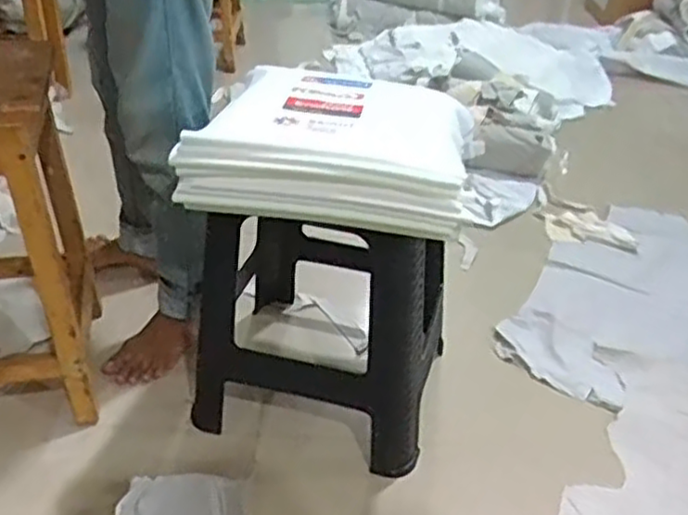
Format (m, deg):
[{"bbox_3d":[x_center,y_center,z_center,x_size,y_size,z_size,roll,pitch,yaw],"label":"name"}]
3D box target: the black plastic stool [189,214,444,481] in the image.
[{"bbox_3d":[-0.026,0.049,1.168,0.363,0.412,0.342,11,35,11],"label":"black plastic stool"}]

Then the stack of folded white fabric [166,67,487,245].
[{"bbox_3d":[-0.007,-0.154,0.991,0.350,0.095,0.301,10,34,10],"label":"stack of folded white fabric"}]

